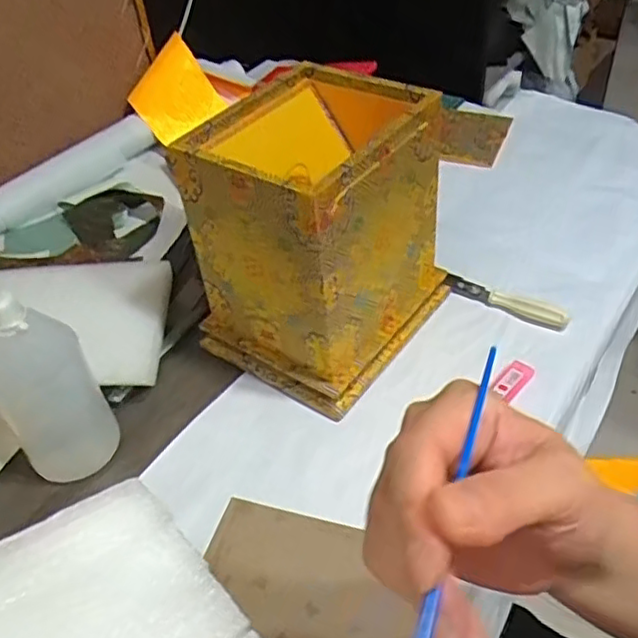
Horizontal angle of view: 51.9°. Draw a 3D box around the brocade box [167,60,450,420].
[{"bbox_3d":[-0.004,-0.078,0.588,0.170,0.214,0.184,24,50,28],"label":"brocade box"}]

